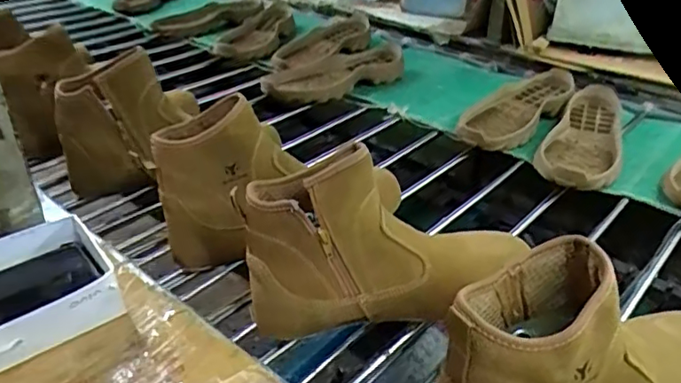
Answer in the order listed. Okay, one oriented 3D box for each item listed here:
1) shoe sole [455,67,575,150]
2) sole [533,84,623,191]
[{"bbox_3d":[0.277,-0.132,0.879,0.096,0.033,0.273,28,43,31],"label":"shoe sole"},{"bbox_3d":[0.344,-0.077,0.800,0.103,0.044,0.276,19,39,21],"label":"sole"}]

